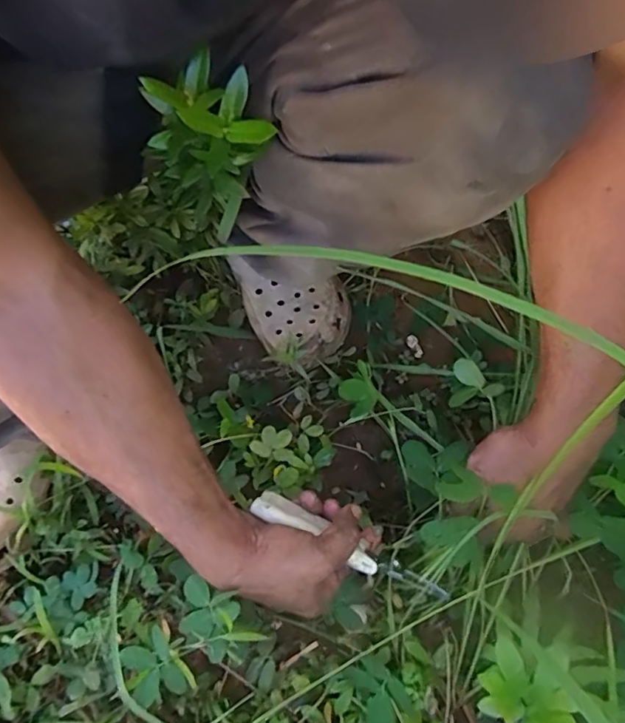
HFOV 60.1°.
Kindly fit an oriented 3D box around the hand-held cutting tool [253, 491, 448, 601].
[{"bbox_3d":[0.031,0.142,0.407,0.165,0.028,0.024,29,65,-3],"label":"hand-held cutting tool"}]

